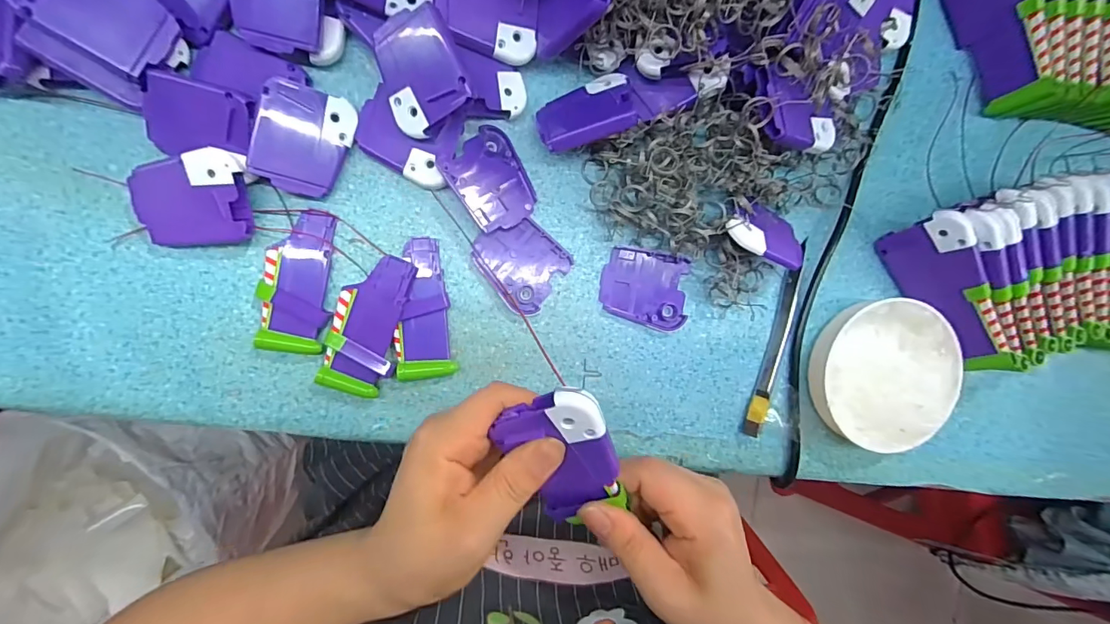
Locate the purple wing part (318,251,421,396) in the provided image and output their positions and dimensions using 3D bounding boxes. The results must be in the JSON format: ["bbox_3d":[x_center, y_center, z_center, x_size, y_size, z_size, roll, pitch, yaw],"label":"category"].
[{"bbox_3d":[-0.118,0.008,0.296,0.041,0.014,0.087,14,92,-9],"label":"purple wing part"}]

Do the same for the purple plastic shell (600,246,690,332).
[{"bbox_3d":[0.063,-0.016,0.326,0.060,0.006,0.051,9,93,-9],"label":"purple plastic shell"}]

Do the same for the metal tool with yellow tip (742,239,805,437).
[{"bbox_3d":[0.161,0.022,0.333,0.014,0.015,0.139,15,92,-9],"label":"metal tool with yellow tip"}]

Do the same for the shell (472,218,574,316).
[{"bbox_3d":[-0.024,-0.034,0.314,0.059,0.004,0.051,40,88,-9],"label":"shell"}]

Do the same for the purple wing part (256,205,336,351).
[{"bbox_3d":[-0.161,-0.019,0.292,0.040,0.010,0.087,3,94,-8],"label":"purple wing part"}]

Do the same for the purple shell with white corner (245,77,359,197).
[{"bbox_3d":[-0.150,-0.102,0.281,0.050,0.010,0.060,10,98,-34],"label":"purple shell with white corner"}]

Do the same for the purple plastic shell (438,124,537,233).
[{"bbox_3d":[-0.040,-0.084,0.302,0.048,0.016,0.060,-36,98,-4],"label":"purple plastic shell"}]

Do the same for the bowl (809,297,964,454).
[{"bbox_3d":[0.236,0.045,0.336,0.108,0.029,0.103,-1,94,-8],"label":"bowl"}]

